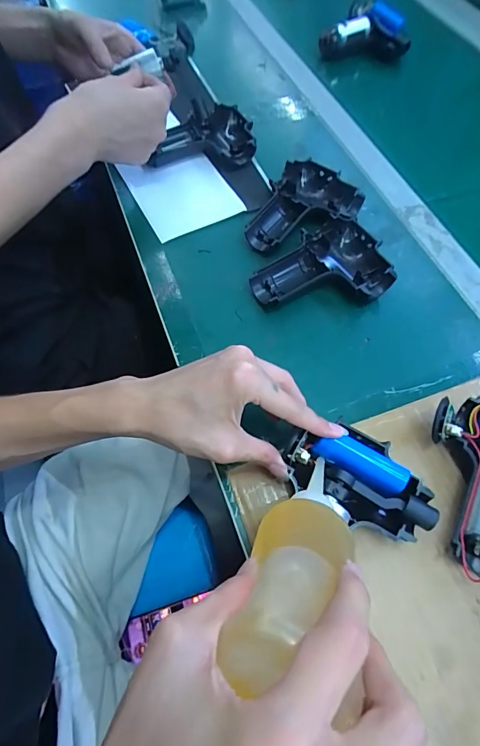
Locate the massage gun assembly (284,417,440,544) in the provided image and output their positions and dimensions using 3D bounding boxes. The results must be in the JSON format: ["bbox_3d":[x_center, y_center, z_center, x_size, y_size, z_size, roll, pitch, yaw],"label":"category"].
[{"bbox_3d":[0.089,0.075,0.292,0.109,0.032,0.065,19,63,8],"label":"massage gun assembly"}]

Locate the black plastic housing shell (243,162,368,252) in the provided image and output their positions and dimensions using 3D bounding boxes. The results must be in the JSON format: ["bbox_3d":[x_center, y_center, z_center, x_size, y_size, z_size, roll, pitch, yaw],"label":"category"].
[{"bbox_3d":[0.074,-0.179,0.444,0.098,0.027,0.131,25,64,11],"label":"black plastic housing shell"}]

